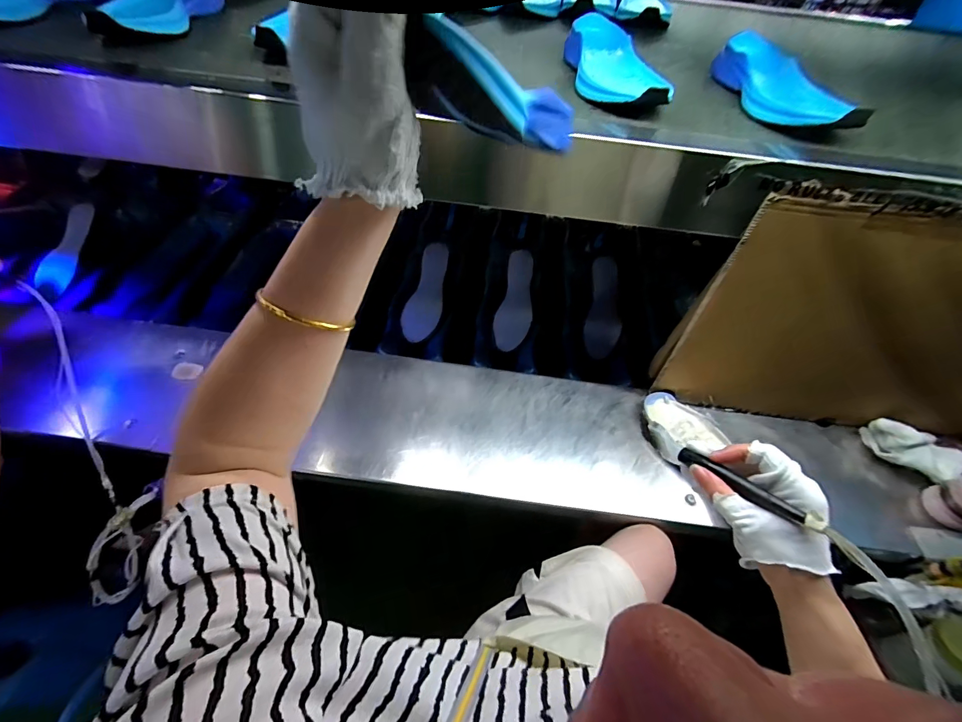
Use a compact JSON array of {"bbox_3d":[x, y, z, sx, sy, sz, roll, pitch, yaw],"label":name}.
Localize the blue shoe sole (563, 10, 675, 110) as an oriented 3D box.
[{"bbox_3d":[0.164,-0.376,0.519,0.088,0.047,0.252,0,52,-5],"label":"blue shoe sole"}]

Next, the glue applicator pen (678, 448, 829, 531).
[{"bbox_3d":[0.220,0.104,0.342,0.013,0.014,0.113,-27,34,-24],"label":"glue applicator pen"}]

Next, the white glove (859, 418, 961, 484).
[{"bbox_3d":[0.707,0.148,0.657,0.133,0.062,0.052,33,56,19],"label":"white glove"}]

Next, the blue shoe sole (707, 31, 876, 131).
[{"bbox_3d":[0.363,-0.339,0.510,0.072,0.056,0.236,1,52,-4],"label":"blue shoe sole"}]

